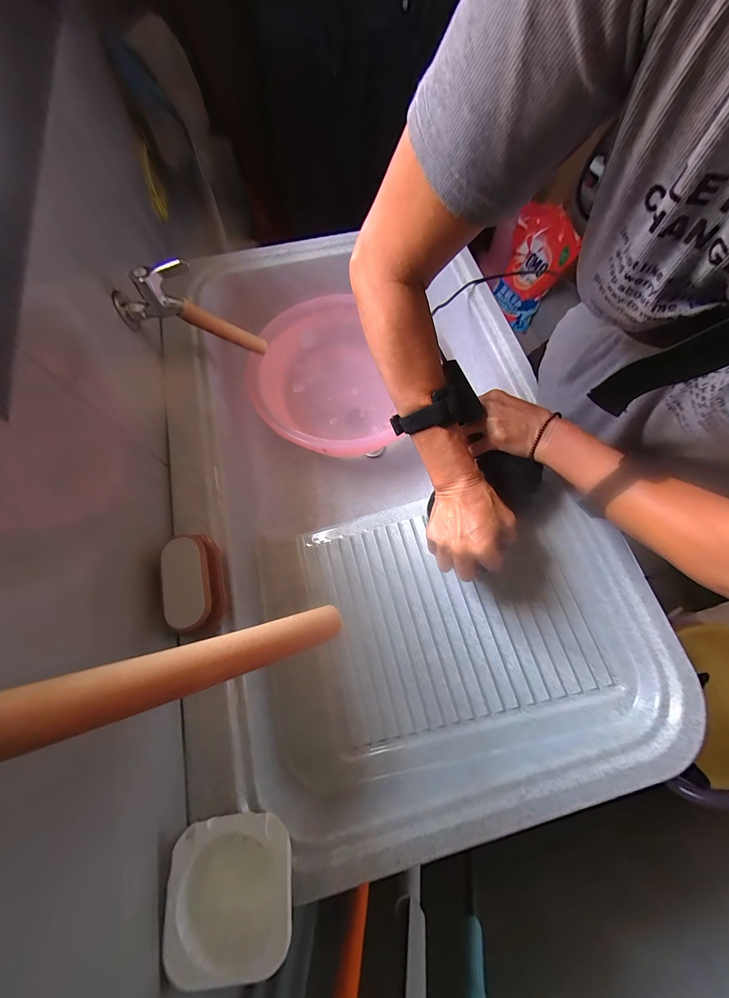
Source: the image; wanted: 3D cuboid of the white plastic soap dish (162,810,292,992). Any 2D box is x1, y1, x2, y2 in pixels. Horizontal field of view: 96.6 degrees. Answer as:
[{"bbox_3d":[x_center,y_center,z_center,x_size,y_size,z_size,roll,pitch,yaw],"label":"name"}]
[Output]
[{"bbox_3d":[-0.109,0.321,0.266,0.094,0.021,0.095,0,70,0],"label":"white plastic soap dish"}]

